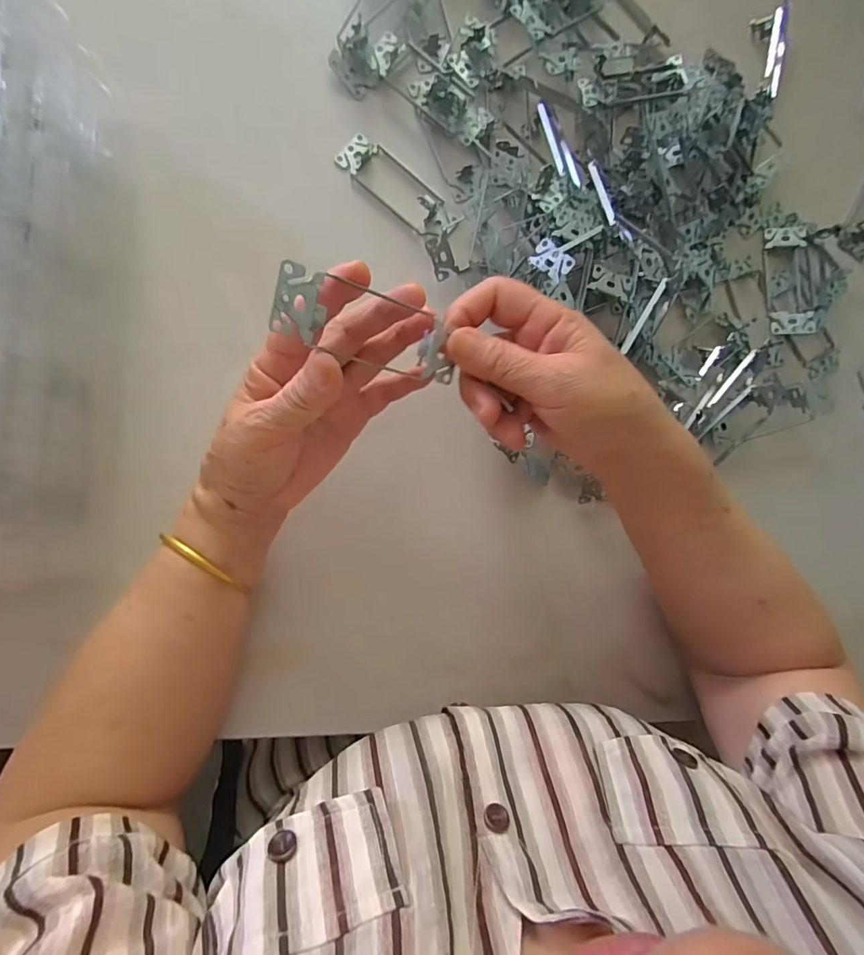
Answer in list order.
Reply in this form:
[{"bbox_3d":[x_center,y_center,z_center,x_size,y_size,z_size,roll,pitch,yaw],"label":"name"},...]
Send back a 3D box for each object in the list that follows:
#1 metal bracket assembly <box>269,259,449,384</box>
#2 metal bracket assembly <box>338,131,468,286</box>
[{"bbox_3d":[-0.030,-0.079,0.248,0.106,0.009,0.033,8,88,-37],"label":"metal bracket assembly"},{"bbox_3d":[-0.017,-0.224,0.377,0.048,0.021,0.129,-42,94,-10],"label":"metal bracket assembly"}]

